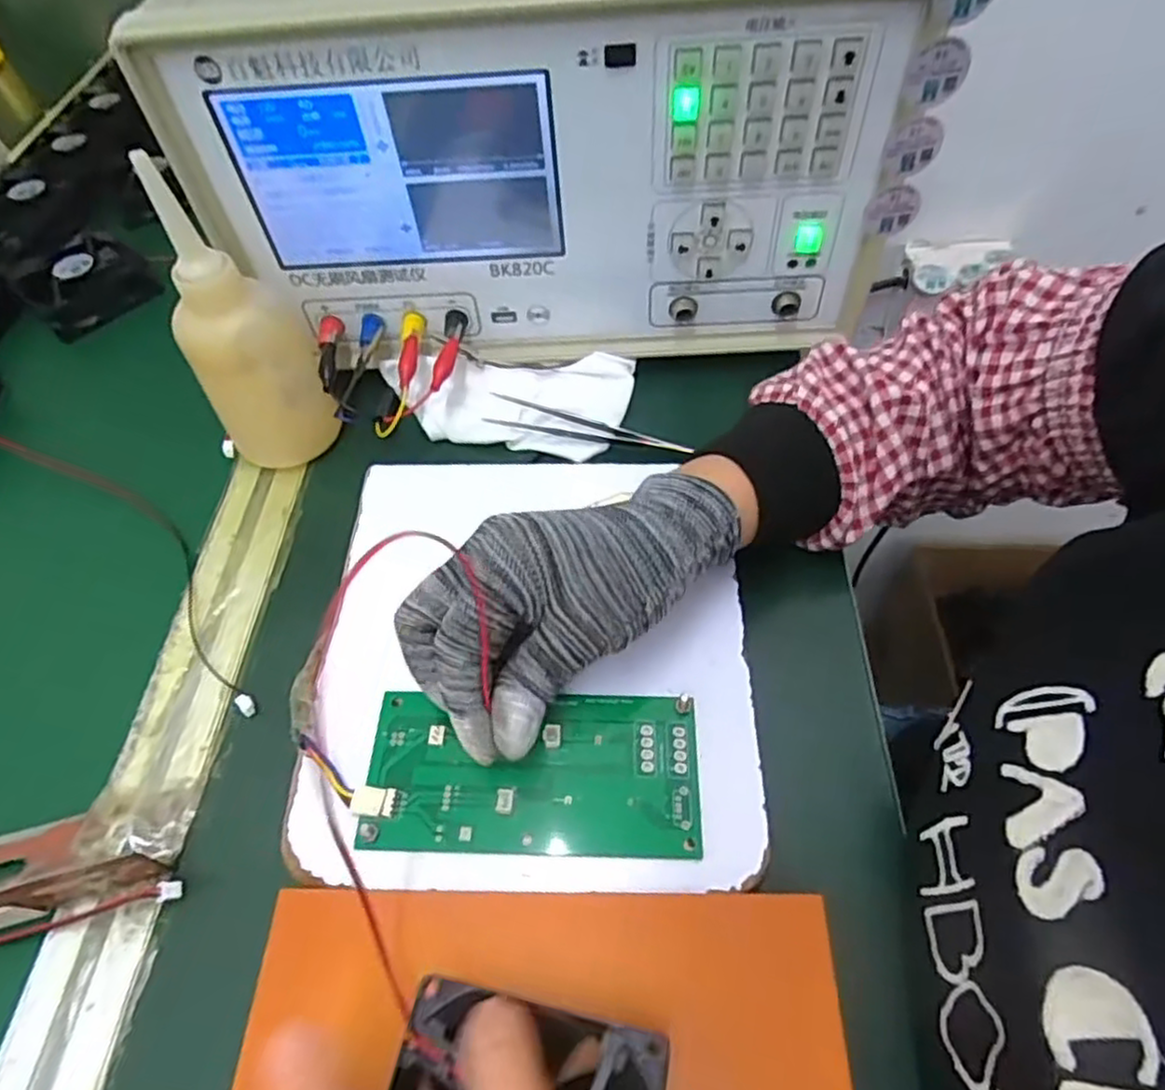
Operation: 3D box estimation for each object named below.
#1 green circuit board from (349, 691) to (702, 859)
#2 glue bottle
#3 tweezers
[{"bbox_3d":[-0.021,0.092,0.288,0.134,0.007,0.064,-1,55,1],"label":"green circuit board"},{"bbox_3d":[-0.183,-0.116,0.370,0.064,0.141,0.070,-23,56,-11],"label":"glue bottle"},{"bbox_3d":[0.002,-0.067,0.403,0.118,0.013,0.016,12,57,13],"label":"tweezers"}]

